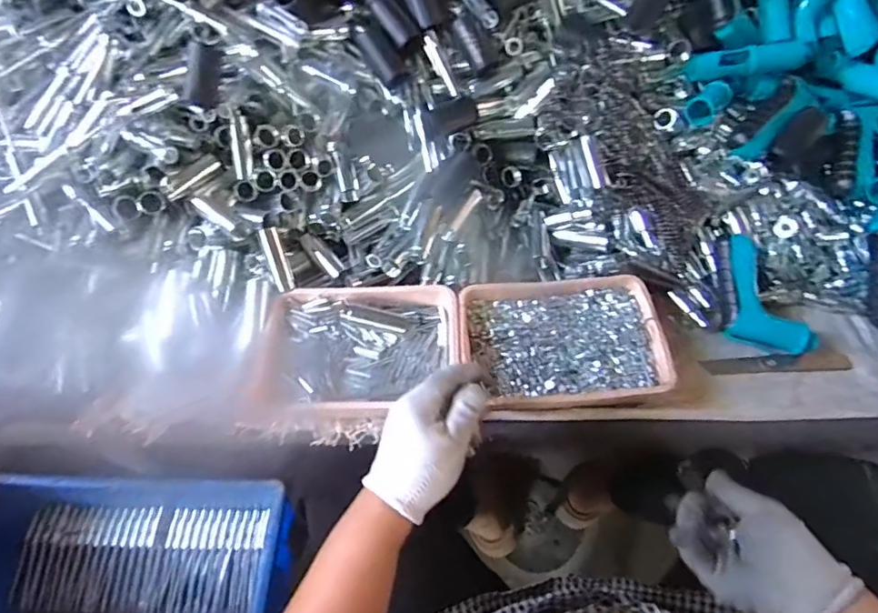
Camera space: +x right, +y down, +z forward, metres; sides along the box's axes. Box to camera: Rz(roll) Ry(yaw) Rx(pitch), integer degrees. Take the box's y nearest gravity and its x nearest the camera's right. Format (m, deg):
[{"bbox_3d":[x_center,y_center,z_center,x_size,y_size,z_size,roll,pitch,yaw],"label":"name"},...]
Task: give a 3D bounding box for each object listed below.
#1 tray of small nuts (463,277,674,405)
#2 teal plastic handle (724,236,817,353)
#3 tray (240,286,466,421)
[{"bbox_3d":[0.127,0.033,0.546,0.194,0.028,0.134,-3,58,0],"label":"tray of small nuts"},{"bbox_3d":[0.331,-0.007,0.553,0.070,0.030,0.134,-22,87,-11],"label":"teal plastic handle"},{"bbox_3d":[-0.089,0.044,0.552,0.218,0.035,0.133,-3,58,0],"label":"tray"}]

